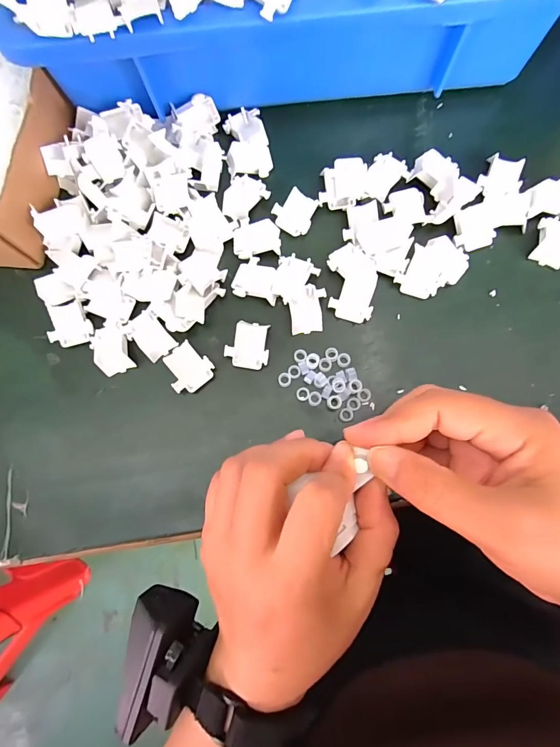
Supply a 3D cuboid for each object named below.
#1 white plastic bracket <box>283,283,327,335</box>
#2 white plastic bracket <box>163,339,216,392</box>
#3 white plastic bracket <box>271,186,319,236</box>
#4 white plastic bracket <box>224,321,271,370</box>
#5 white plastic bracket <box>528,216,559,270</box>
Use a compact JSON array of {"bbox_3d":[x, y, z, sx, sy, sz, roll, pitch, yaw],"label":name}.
[{"bbox_3d":[0.019,-0.045,0.267,0.028,0.006,0.032,-10,79,0],"label":"white plastic bracket"},{"bbox_3d":[-0.062,-0.003,0.259,0.029,0.009,0.030,-37,80,-5],"label":"white plastic bracket"},{"bbox_3d":[0.011,-0.118,0.278,0.029,0.007,0.029,35,82,7],"label":"white plastic bracket"},{"bbox_3d":[-0.022,-0.019,0.261,0.029,0.007,0.031,6,79,3],"label":"white plastic bracket"},{"bbox_3d":[0.194,-0.092,0.270,0.028,0.010,0.033,25,81,6],"label":"white plastic bracket"}]

